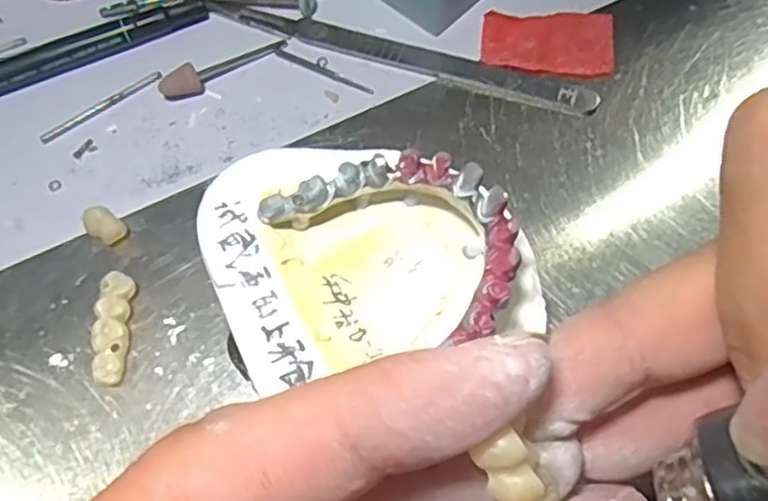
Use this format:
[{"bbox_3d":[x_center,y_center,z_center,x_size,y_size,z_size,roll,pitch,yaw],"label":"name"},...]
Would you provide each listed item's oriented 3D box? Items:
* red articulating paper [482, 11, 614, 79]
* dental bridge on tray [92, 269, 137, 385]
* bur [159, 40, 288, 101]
[{"bbox_3d":[0.055,-0.071,0.227,0.043,0.004,0.028,5,66,5],"label":"red articulating paper"},{"bbox_3d":[-0.076,0.022,0.190,0.009,0.008,0.031,0,66,2],"label":"dental bridge on tray"},{"bbox_3d":[-0.054,-0.063,0.228,0.044,0.008,0.009,-34,69,-12],"label":"bur"}]

